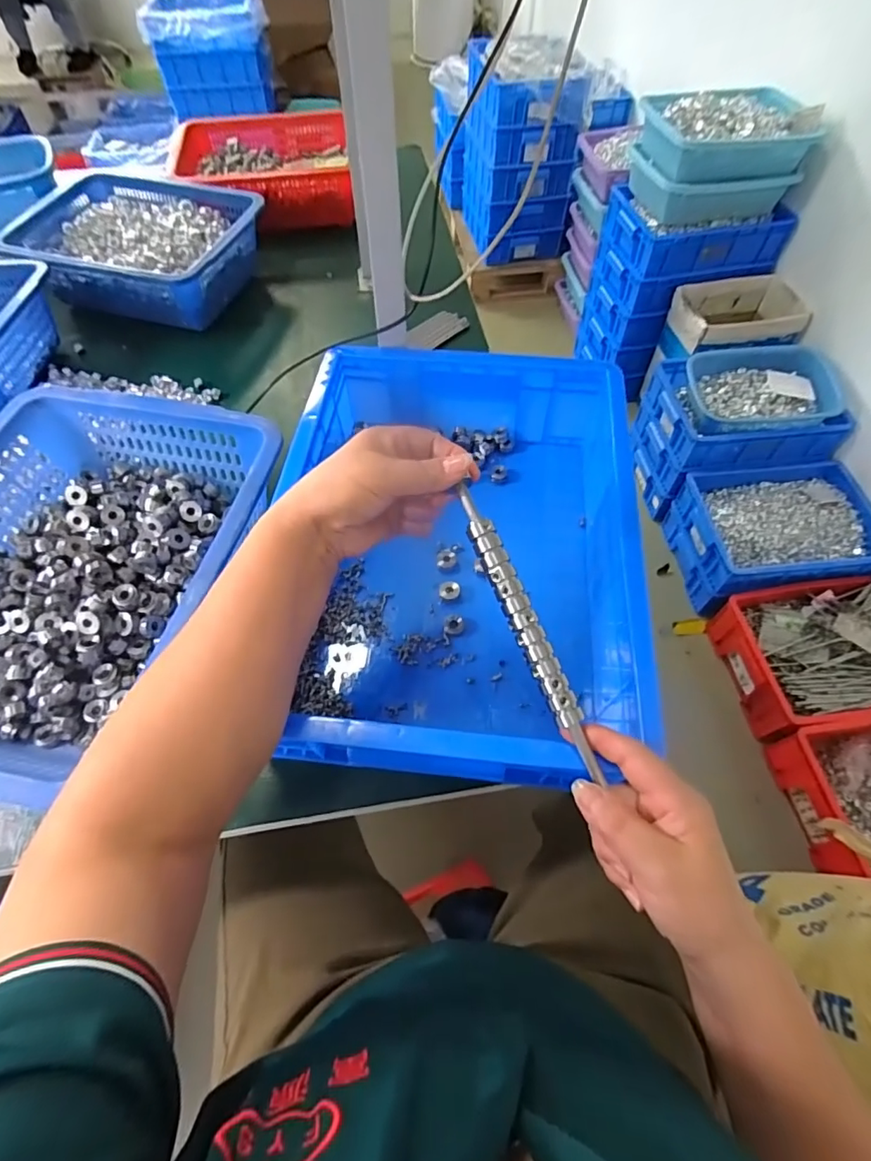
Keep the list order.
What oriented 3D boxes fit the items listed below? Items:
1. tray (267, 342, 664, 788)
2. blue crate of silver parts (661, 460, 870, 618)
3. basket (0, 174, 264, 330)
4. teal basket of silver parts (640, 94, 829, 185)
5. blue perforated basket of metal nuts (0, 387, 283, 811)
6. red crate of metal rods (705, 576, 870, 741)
[{"bbox_3d":[0.019,-0.037,0.479,0.291,0.114,0.402,6,59,3],"label":"tray"},{"bbox_3d":[0.868,-0.120,1.346,0.452,0.173,0.340,-9,59,-5],"label":"blue crate of silver parts"},{"bbox_3d":[-0.418,-0.476,0.753,0.306,0.087,0.234,12,60,7],"label":"basket"},{"bbox_3d":[0.730,-1.150,1.335,0.389,0.107,0.295,-15,60,-9],"label":"teal basket of silver parts"},{"bbox_3d":[-0.311,-0.001,0.458,0.266,0.095,0.359,13,60,8],"label":"blue perforated basket of metal nuts"},{"bbox_3d":[0.923,0.155,1.178,0.474,0.174,0.324,-10,59,-6],"label":"red crate of metal rods"}]

